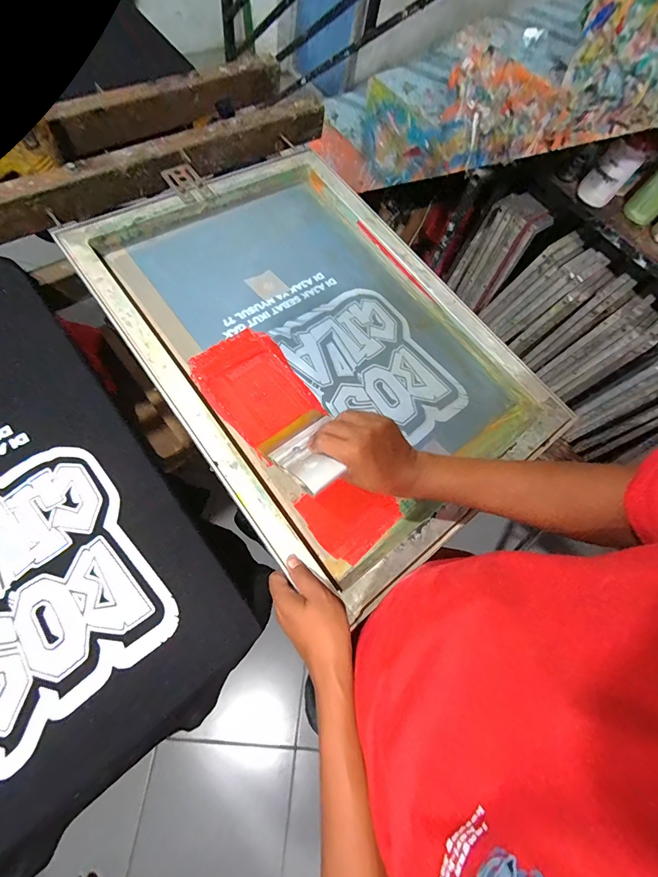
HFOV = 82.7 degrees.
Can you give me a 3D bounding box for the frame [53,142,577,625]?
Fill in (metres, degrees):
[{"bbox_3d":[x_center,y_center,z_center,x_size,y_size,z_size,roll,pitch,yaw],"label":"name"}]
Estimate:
[{"bbox_3d":[-0.021,-0.157,0.560,0.456,0.064,0.659,-33,76,-21],"label":"frame"}]

